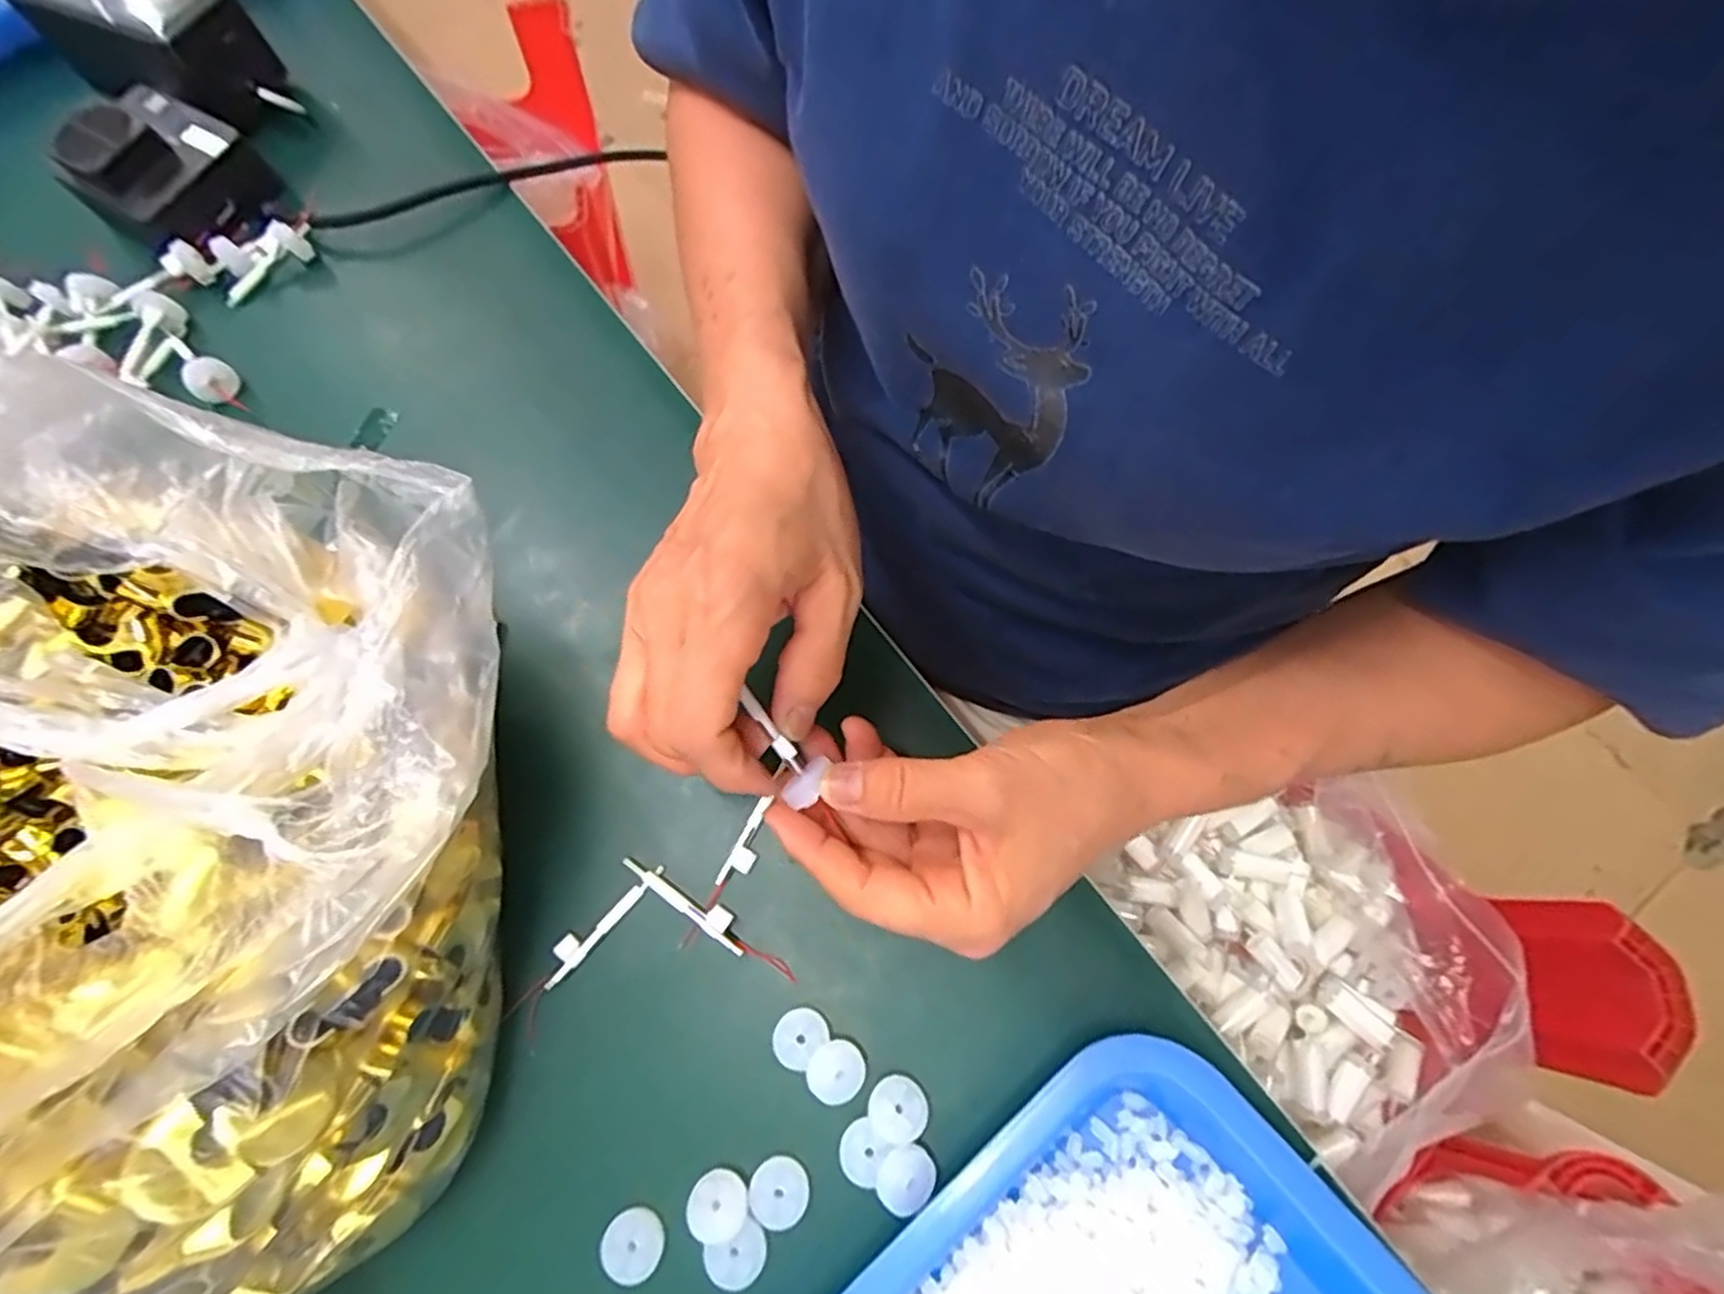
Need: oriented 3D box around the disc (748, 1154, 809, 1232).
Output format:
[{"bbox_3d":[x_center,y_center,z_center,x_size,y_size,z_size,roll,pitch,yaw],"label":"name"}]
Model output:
[{"bbox_3d":[-0.029,0.194,0.265,0.020,0.006,0.020,-1,70,3],"label":"disc"}]

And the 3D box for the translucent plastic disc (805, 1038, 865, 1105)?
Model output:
[{"bbox_3d":[-0.009,0.155,0.273,0.020,0.006,0.020,-1,70,3],"label":"translucent plastic disc"}]

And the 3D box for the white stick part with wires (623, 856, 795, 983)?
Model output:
[{"bbox_3d":[-0.060,0.105,0.294,0.079,0.007,0.010,32,75,13],"label":"white stick part with wires"}]

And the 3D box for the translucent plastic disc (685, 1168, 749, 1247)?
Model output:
[{"bbox_3d":[-0.050,0.196,0.261,0.020,0.004,0.021,2,55,-3],"label":"translucent plastic disc"}]

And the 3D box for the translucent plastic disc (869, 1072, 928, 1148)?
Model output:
[{"bbox_3d":[0.013,0.166,0.268,0.020,0.004,0.020,-1,70,3],"label":"translucent plastic disc"}]

